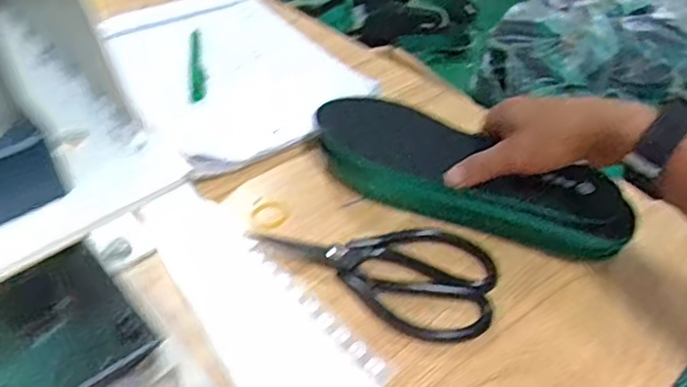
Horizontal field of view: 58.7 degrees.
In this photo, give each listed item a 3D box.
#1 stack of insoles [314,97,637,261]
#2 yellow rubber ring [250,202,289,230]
[{"bbox_3d":[0.097,-0.014,0.499,0.255,0.053,0.075,23,47,22],"label":"stack of insoles"},{"bbox_3d":[-0.060,0.018,0.497,0.030,0.004,0.030,0,43,0],"label":"yellow rubber ring"}]

